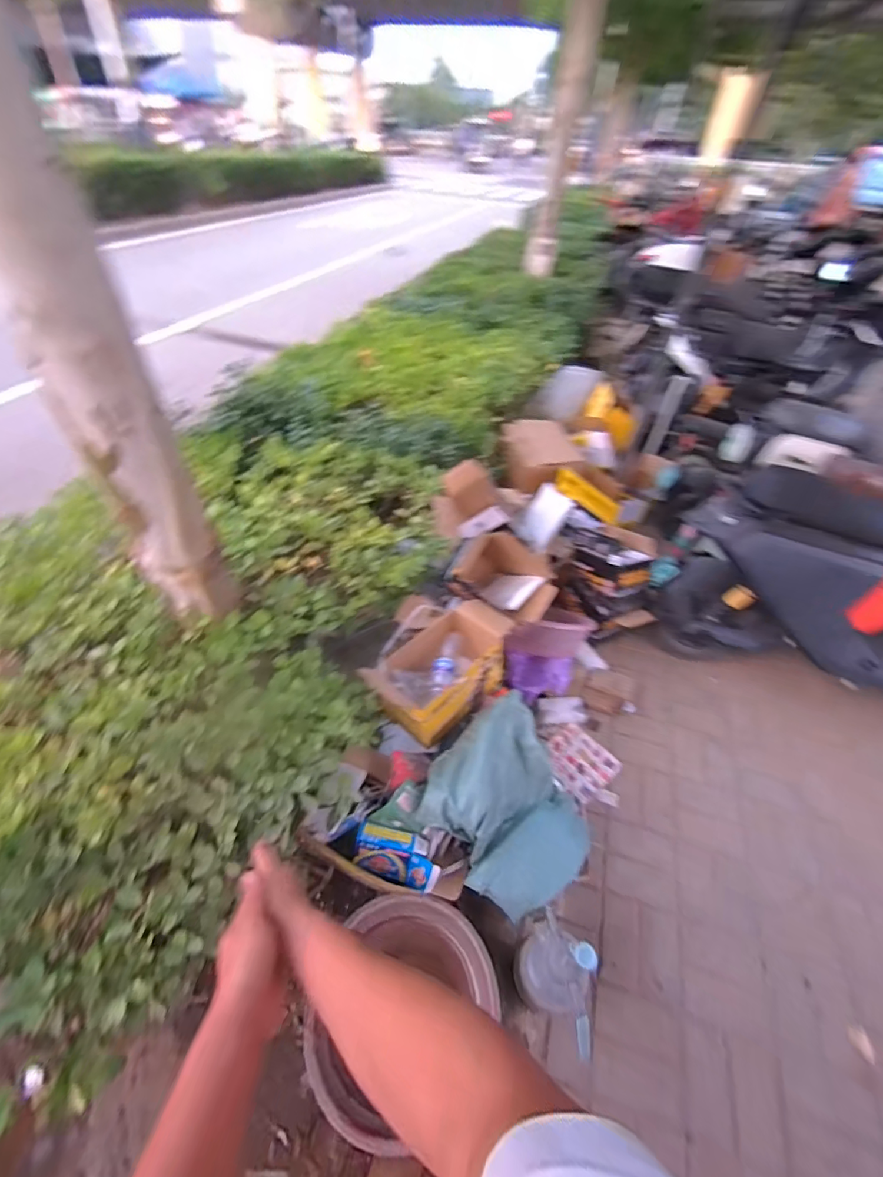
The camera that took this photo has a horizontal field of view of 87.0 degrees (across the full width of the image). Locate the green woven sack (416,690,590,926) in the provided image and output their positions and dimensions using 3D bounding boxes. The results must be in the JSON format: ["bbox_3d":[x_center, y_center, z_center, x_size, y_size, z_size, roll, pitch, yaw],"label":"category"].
[{"bbox_3d":[0.178,0.529,1.159,0.394,0.178,0.384,36,52,28],"label":"green woven sack"}]

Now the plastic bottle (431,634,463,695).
[{"bbox_3d":[0.009,0.219,1.363,0.068,0.057,0.189,15,59,10],"label":"plastic bottle"}]

